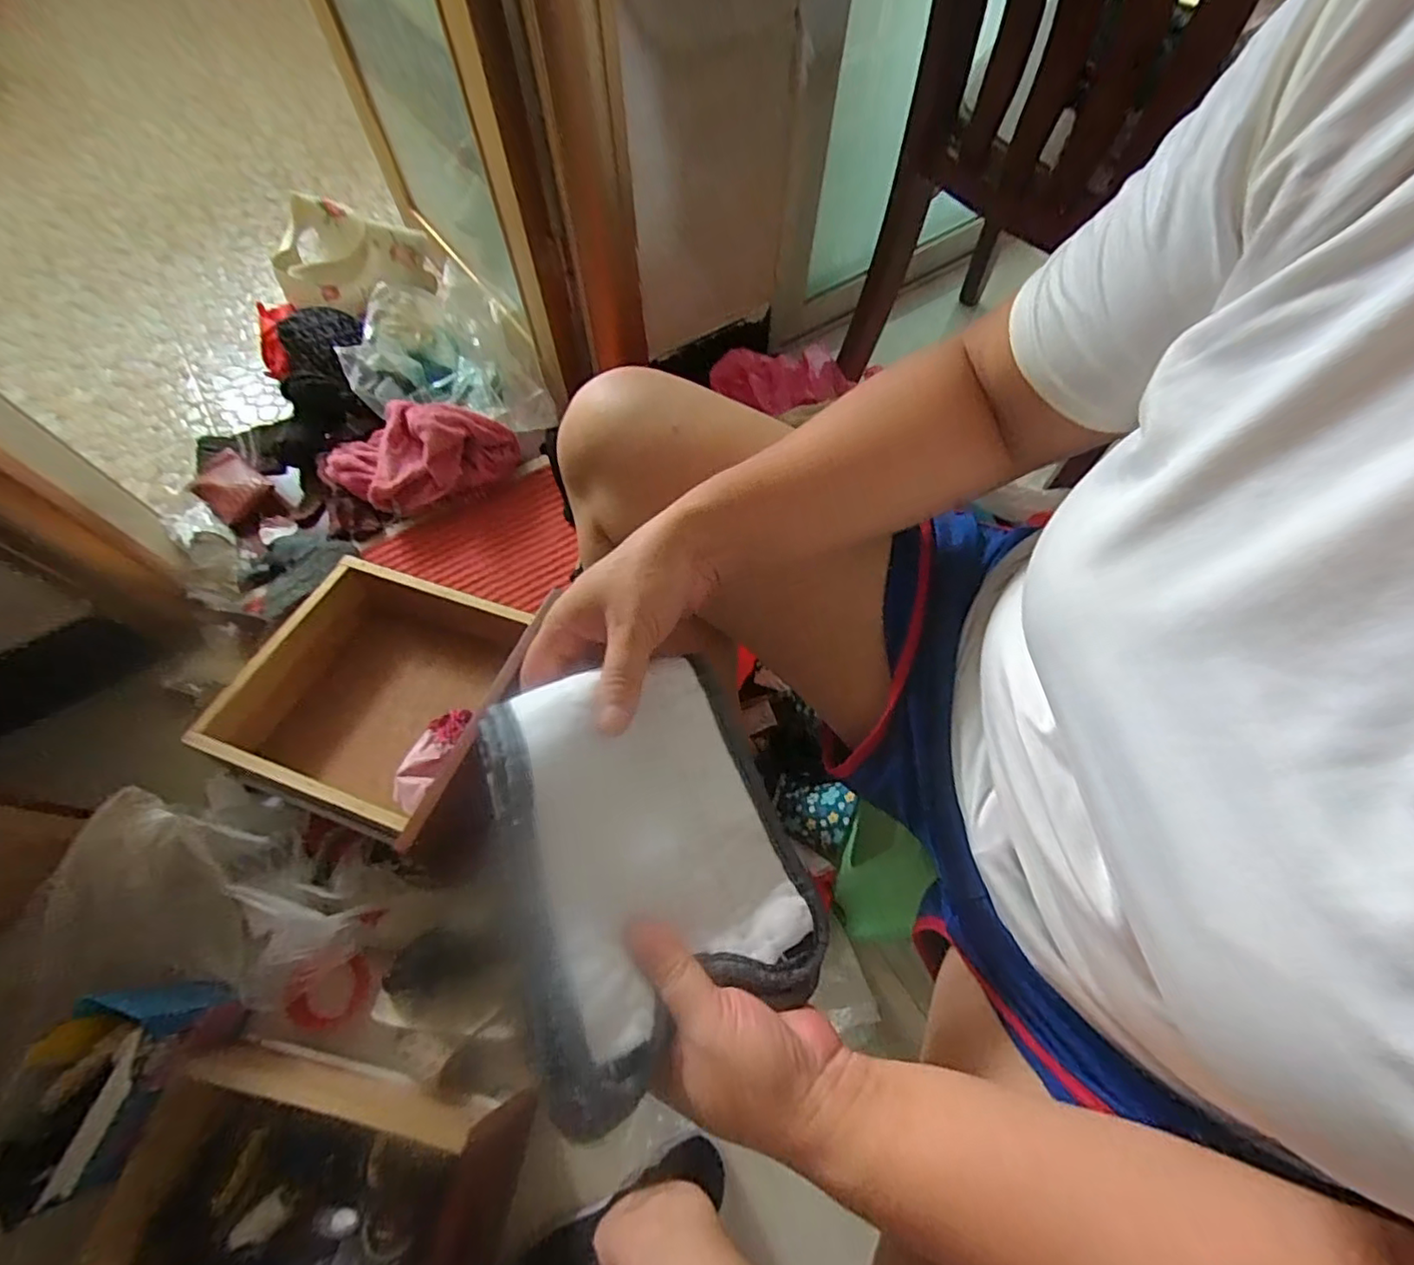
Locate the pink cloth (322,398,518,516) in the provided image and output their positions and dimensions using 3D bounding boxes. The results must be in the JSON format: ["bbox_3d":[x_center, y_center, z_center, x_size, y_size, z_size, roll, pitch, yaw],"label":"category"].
[{"bbox_3d":[-0.417,-0.247,0.902,0.272,0.106,0.124,-15,65,-7],"label":"pink cloth"}]

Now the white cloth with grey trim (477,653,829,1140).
[{"bbox_3d":[-0.025,0.101,0.296,0.137,0.021,0.176,-9,69,-29],"label":"white cloth with grey trim"}]

